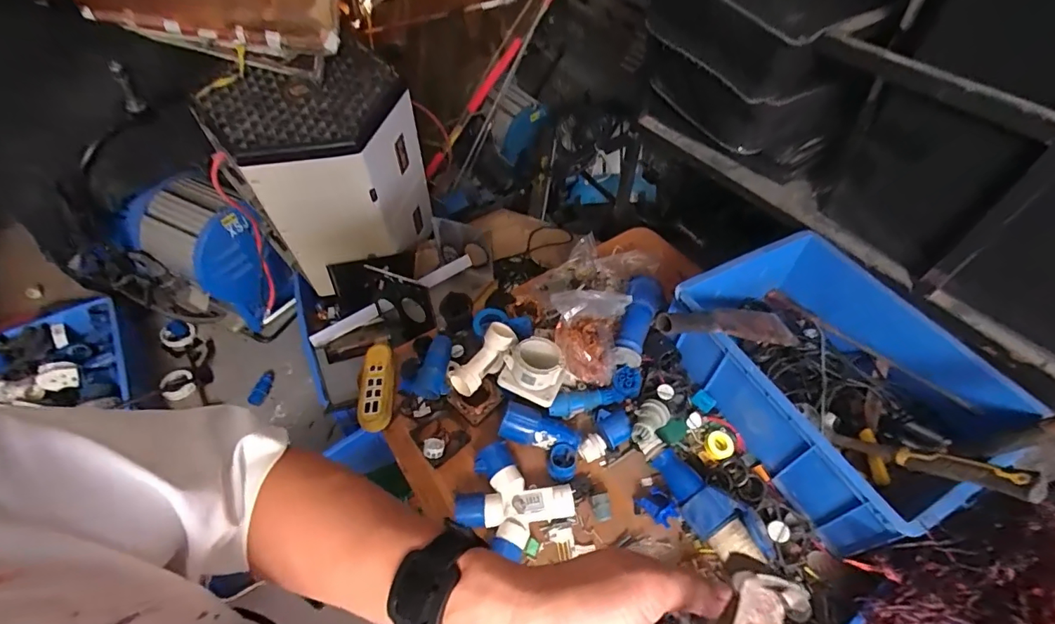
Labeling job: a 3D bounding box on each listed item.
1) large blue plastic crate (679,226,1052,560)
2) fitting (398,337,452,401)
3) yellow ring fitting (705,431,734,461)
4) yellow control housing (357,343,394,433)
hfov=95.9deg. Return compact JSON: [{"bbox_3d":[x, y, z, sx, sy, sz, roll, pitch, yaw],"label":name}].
[{"bbox_3d":[0.532,0.101,0.836,0.377,0.163,0.458,-22,56,-18],"label":"large blue plastic crate"},{"bbox_3d":[-0.191,0.103,0.895,0.094,0.051,0.111,-1,52,-3],"label":"fitting"},{"bbox_3d":[0.337,0.234,0.834,0.043,0.021,0.044,1,52,-1],"label":"yellow ring fitting"},{"bbox_3d":[-0.287,0.140,0.908,0.065,0.025,0.168,-7,52,-8],"label":"yellow control housing"}]

